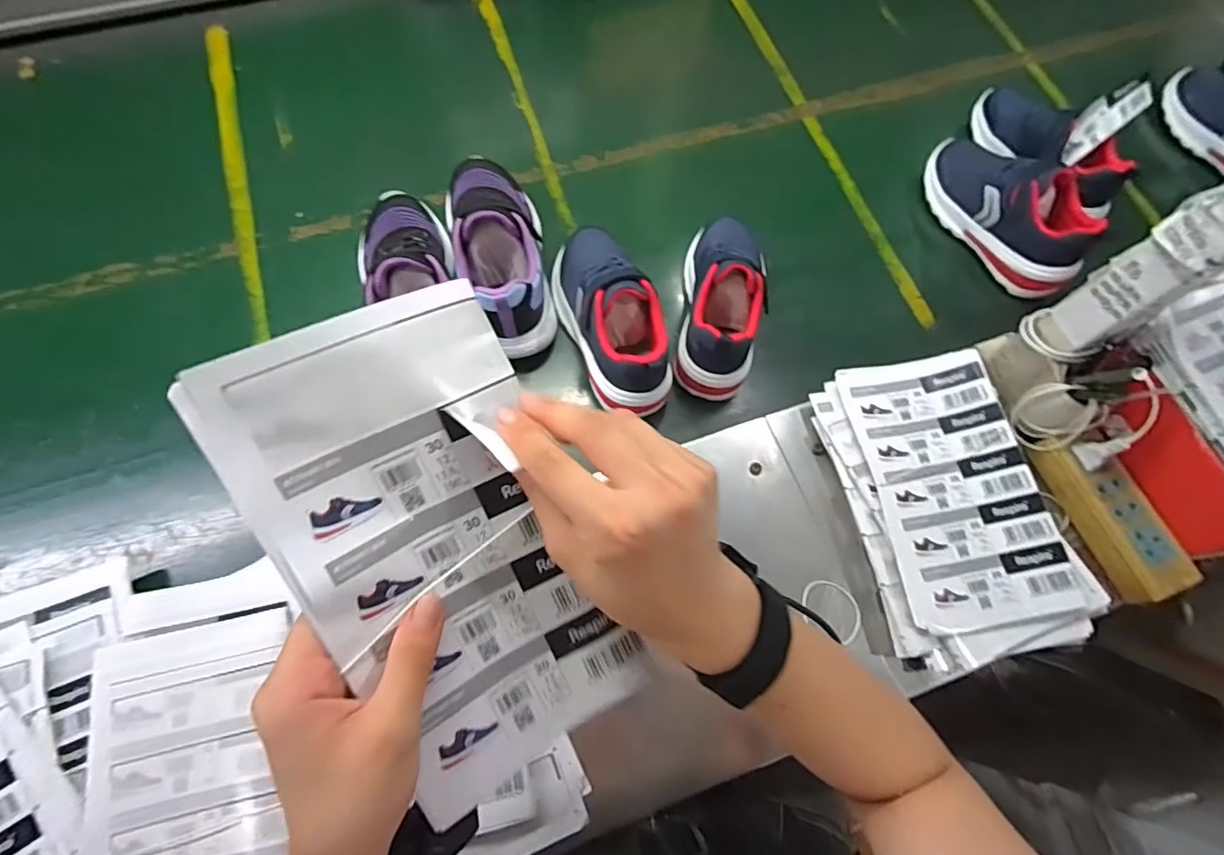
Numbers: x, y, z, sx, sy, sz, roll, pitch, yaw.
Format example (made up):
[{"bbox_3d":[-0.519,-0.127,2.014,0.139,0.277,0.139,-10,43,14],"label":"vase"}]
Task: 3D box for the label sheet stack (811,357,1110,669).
[{"bbox_3d":[0.309,0.061,0.507,0.191,0.037,0.265,-10,70,-7],"label":"label sheet stack"}]

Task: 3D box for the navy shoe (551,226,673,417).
[{"bbox_3d":[-0.003,-0.114,0.553,0.077,0.084,0.206,-18,72,-10],"label":"navy shoe"}]

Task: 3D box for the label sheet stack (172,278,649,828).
[{"bbox_3d":[-0.078,0.060,0.273,0.129,0.014,0.234,-28,103,-22],"label":"label sheet stack"}]

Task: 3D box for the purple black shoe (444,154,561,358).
[{"bbox_3d":[-0.112,-0.193,0.571,0.087,0.088,0.245,-9,70,-7],"label":"purple black shoe"}]

